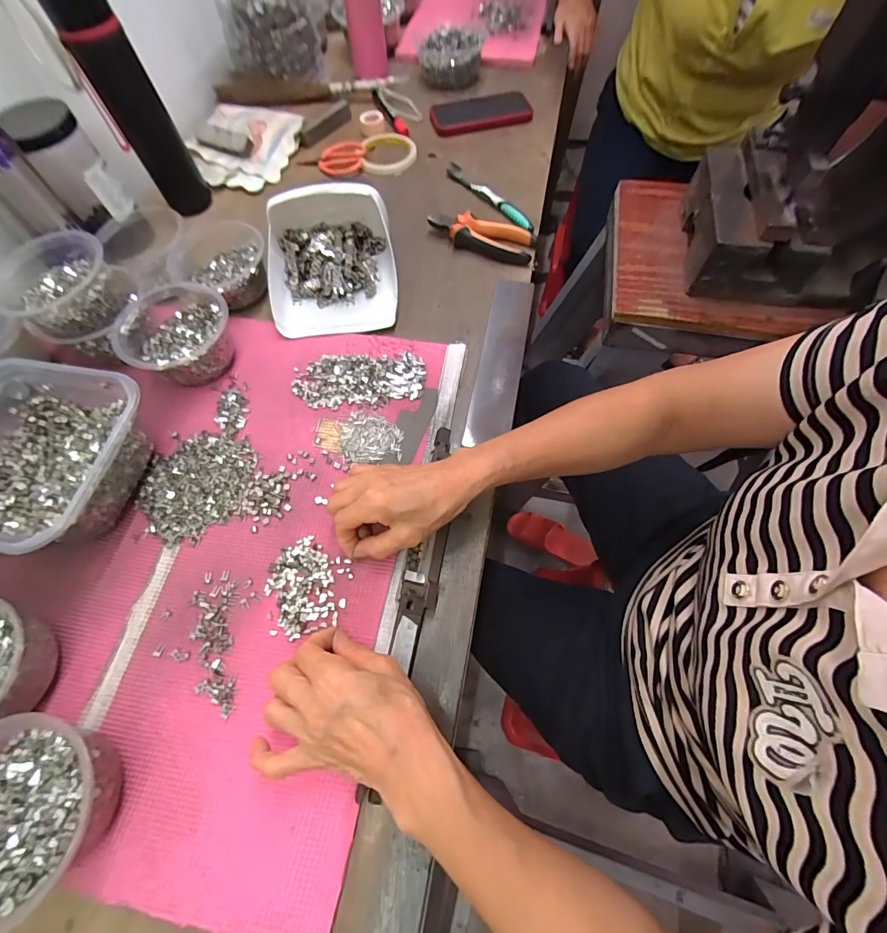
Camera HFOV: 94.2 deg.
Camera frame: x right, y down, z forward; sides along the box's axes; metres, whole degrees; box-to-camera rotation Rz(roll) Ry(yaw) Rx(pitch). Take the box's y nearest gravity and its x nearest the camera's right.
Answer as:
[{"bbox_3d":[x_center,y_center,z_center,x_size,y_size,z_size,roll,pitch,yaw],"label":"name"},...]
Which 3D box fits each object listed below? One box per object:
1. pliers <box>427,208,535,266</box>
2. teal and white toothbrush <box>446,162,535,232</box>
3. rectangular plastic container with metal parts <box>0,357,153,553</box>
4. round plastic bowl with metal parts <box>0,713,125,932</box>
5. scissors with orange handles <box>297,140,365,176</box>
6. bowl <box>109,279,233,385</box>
[{"bbox_3d":[0.052,-0.318,0.562,0.146,0.027,0.064,22,67,9],"label":"pliers"},{"bbox_3d":[0.066,-0.396,0.605,0.019,0.020,0.186,-34,70,-15],"label":"teal and white toothbrush"},{"bbox_3d":[-0.382,-0.005,0.393,0.165,0.075,0.170,9,66,6],"label":"rectangular plastic container with metal parts"},{"bbox_3d":[-0.291,0.239,0.285,0.114,0.056,0.109,-1,64,2],"label":"round plastic bowl with metal parts"},{"bbox_3d":[-0.178,-0.491,0.659,0.105,0.018,0.060,-6,65,-3],"label":"scissors with orange handles"},{"bbox_3d":[-0.295,-0.148,0.463,0.118,0.056,0.114,-1,64,2],"label":"bowl"}]

